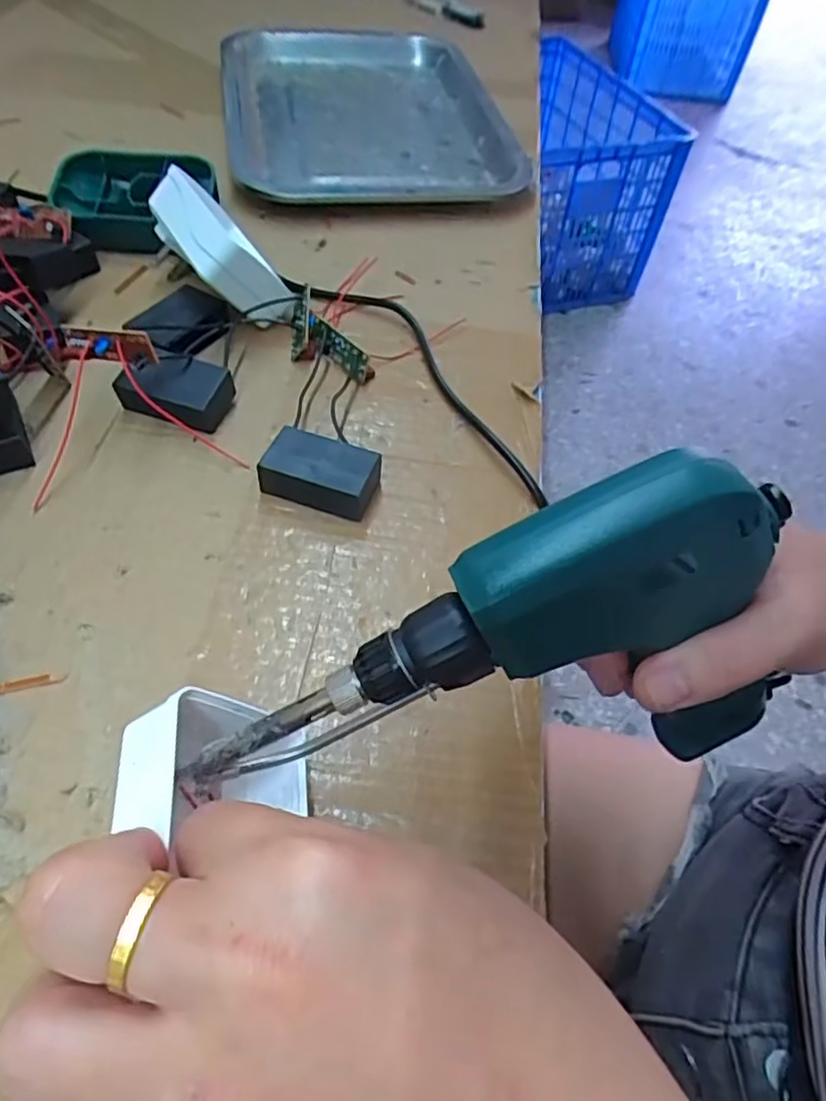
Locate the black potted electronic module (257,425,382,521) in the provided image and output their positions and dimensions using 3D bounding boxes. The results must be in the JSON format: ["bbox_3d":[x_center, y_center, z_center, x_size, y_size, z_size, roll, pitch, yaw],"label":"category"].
[{"bbox_3d":[-0.041,-0.034,0.300,0.048,0.018,0.030,16,53,7],"label":"black potted electronic module"}]

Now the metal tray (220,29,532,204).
[{"bbox_3d":[-0.041,-0.354,0.529,0.205,0.015,0.319,-7,54,-10],"label":"metal tray"}]

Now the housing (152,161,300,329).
[{"bbox_3d":[-0.104,-0.165,0.368,0.035,0.068,0.091,-39,53,20],"label":"housing"}]

